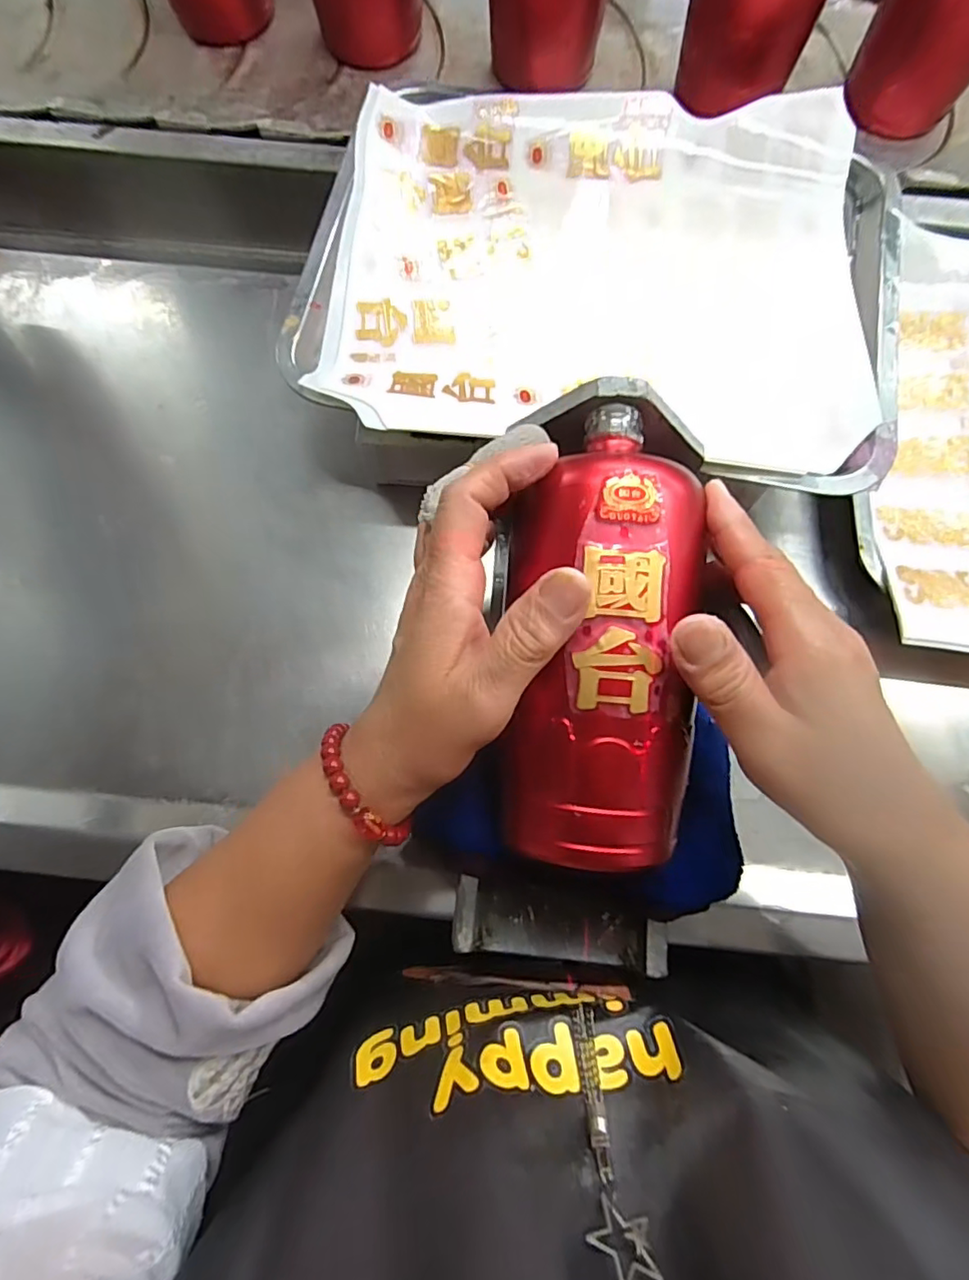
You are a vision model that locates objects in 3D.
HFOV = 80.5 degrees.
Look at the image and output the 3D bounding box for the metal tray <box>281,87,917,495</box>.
[{"bbox_3d":[0.069,-0.226,0.366,0.349,0.062,0.277,7,79,1],"label":"metal tray"}]

